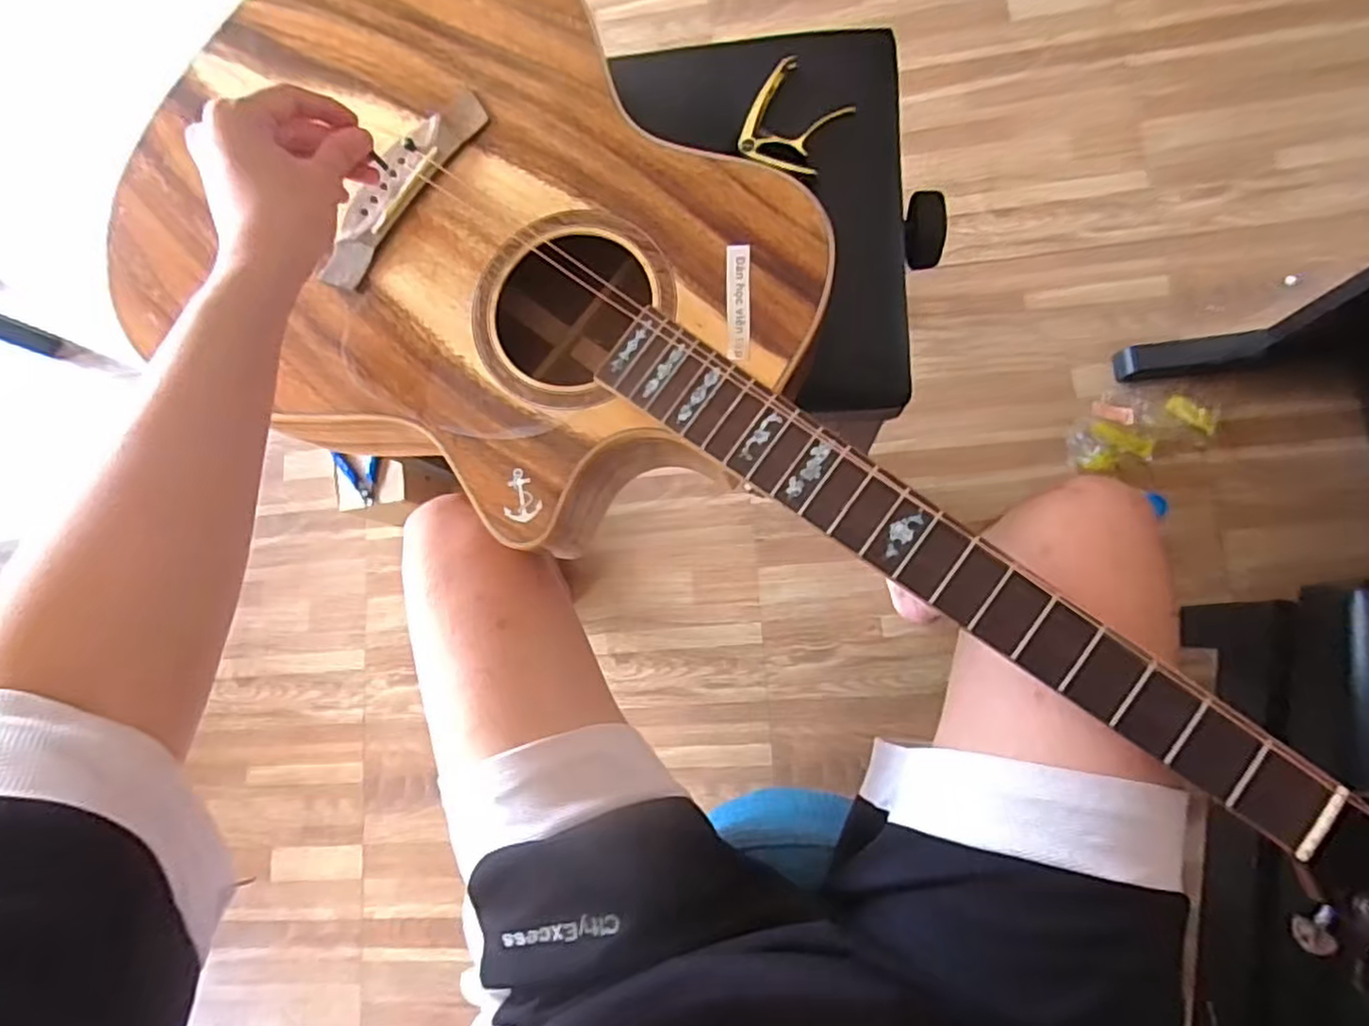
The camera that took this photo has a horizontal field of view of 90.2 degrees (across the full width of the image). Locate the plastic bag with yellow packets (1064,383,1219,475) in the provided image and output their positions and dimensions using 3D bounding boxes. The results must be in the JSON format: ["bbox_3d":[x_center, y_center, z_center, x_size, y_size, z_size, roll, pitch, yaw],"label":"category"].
[{"bbox_3d":[0.596,-0.118,0.900,0.180,0.052,0.103,-21,81,4],"label":"plastic bag with yellow packets"}]

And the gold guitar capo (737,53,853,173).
[{"bbox_3d":[0.090,-0.319,0.548,0.077,0.016,0.094,30,86,11],"label":"gold guitar capo"}]

